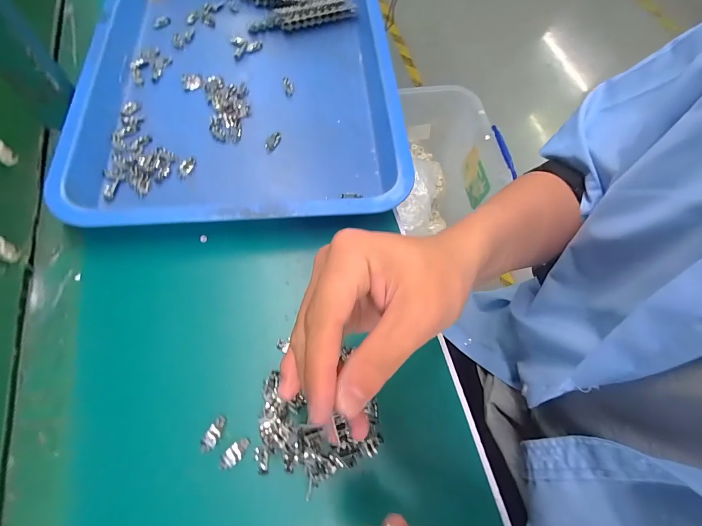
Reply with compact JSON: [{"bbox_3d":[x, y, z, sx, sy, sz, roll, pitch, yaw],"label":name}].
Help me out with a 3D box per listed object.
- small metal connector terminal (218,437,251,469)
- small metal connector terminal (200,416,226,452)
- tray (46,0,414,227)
[{"bbox_3d":[-0.089,0.145,0.270,0.013,0.007,0.026,41,70,15],"label":"small metal connector terminal"},{"bbox_3d":[-0.107,0.132,0.276,0.012,0.004,0.026,20,51,6],"label":"small metal connector terminal"},{"bbox_3d":[-0.128,-0.230,0.423,0.328,0.041,0.431,-4,66,-5],"label":"tray"}]

